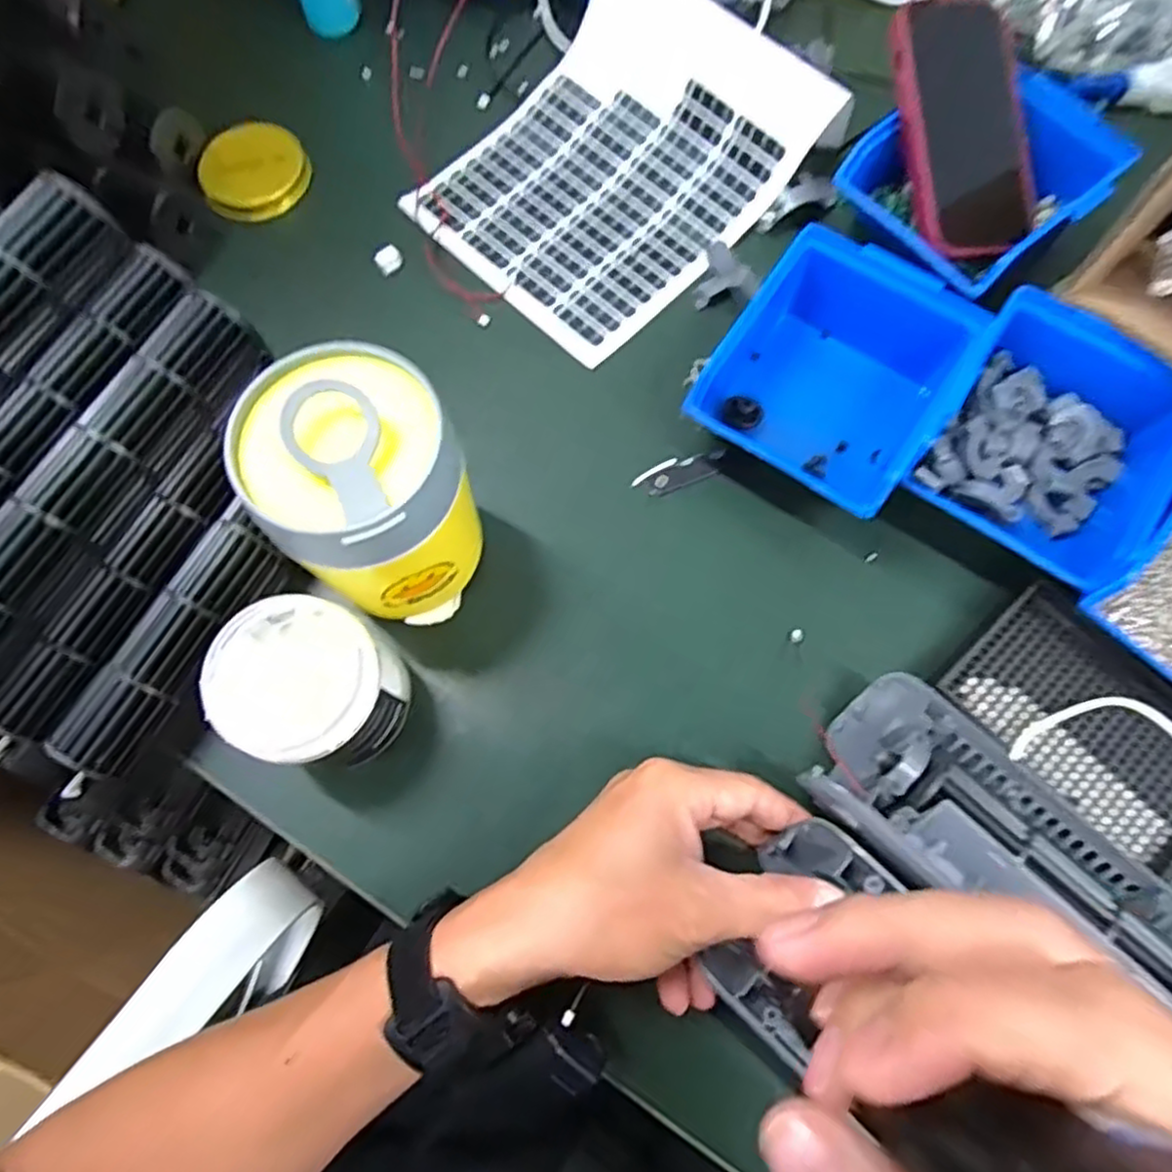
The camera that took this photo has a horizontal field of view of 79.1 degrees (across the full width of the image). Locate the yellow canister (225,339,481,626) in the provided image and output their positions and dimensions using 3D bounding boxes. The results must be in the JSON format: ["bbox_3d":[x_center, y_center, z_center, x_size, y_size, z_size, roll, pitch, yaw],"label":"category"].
[{"bbox_3d":[-0.101,-0.040,0.347,0.086,0.143,0.090,0,73,0],"label":"yellow canister"}]

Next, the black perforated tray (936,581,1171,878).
[{"bbox_3d":[0.260,0.069,0.364,0.086,0.013,0.129,-41,77,-12],"label":"black perforated tray"}]

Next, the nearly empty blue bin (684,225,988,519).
[{"bbox_3d":[0.143,-0.124,0.408,0.119,0.062,0.155,31,75,9],"label":"nearly empty blue bin"}]

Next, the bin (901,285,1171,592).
[{"bbox_3d":[0.253,-0.080,0.388,0.120,0.051,0.139,36,76,10],"label":"bin"}]

